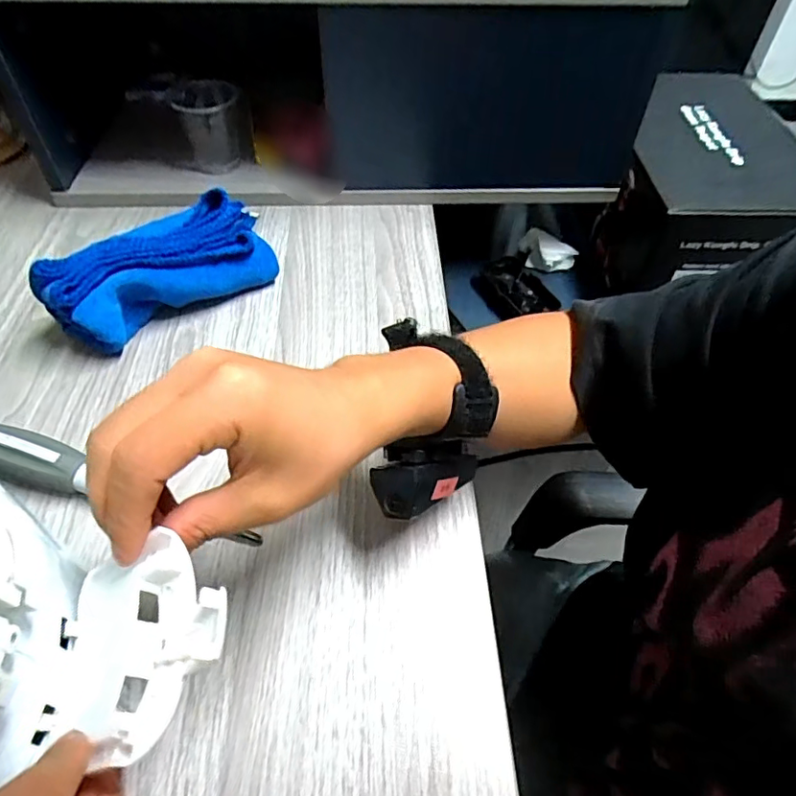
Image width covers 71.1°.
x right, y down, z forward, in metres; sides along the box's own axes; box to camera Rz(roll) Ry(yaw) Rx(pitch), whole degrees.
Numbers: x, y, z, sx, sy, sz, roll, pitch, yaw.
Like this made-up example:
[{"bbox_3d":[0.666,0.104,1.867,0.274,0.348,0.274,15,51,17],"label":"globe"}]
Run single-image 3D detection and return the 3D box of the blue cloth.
[{"bbox_3d":[-0.199,-0.107,0.467,0.178,0.071,0.074,-33,59,-25],"label":"blue cloth"}]

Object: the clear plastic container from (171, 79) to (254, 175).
[{"bbox_3d":[-0.192,-0.283,0.587,0.067,0.078,0.053,7,51,4],"label":"clear plastic container"}]

